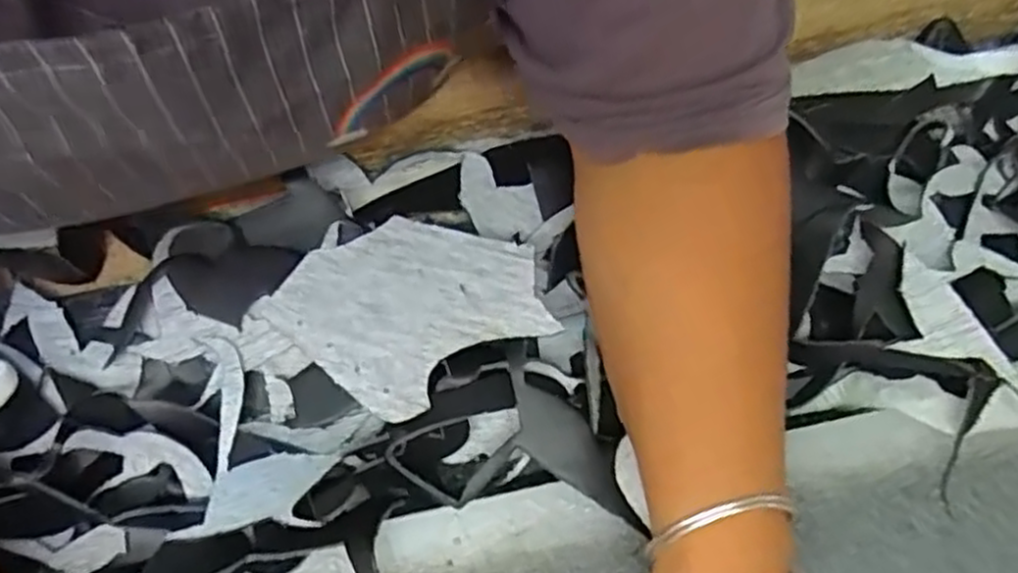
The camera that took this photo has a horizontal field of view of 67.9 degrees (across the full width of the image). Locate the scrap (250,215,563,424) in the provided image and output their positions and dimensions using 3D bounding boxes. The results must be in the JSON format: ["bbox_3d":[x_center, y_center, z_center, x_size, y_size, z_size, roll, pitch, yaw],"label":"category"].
[{"bbox_3d":[-0.050,0.008,0.367,0.118,0.019,0.097,-32,75,-11],"label":"scrap"}]

